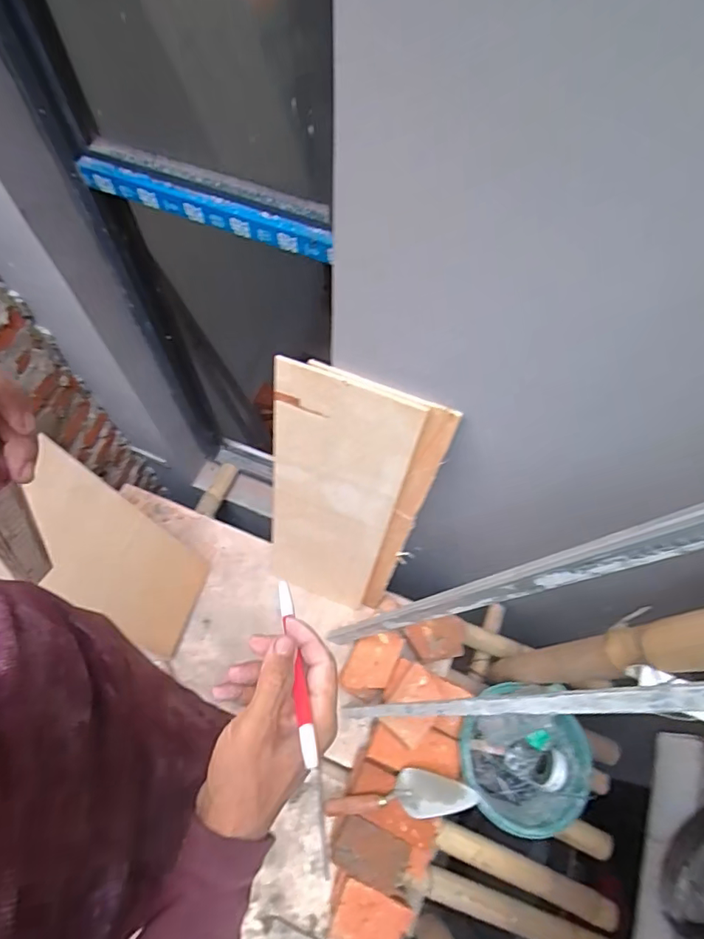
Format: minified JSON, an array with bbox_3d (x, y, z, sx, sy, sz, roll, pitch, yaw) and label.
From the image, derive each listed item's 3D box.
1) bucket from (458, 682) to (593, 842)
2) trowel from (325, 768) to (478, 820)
[{"bbox_3d":[0.379,0.613,1.077,0.262,0.170,0.298,30,66,12],"label":"bucket"},{"bbox_3d":[0.097,0.675,1.025,0.300,0.058,0.084,-11,63,6],"label":"trowel"}]

